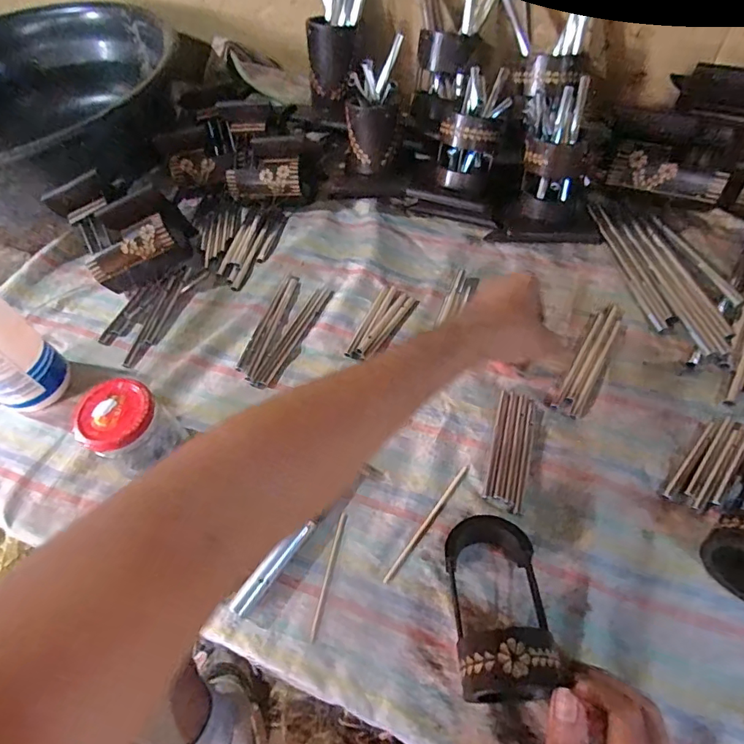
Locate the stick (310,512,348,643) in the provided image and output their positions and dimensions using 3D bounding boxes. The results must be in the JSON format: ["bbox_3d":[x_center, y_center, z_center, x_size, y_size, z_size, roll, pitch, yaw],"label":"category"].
[{"bbox_3d":[-0.037,0.171,0.407,0.006,0.006,0.102,9,57,11],"label":"stick"}]

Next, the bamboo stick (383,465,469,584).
[{"bbox_3d":[0.050,0.131,0.423,0.006,0.004,0.124,33,65,22],"label":"bamboo stick"}]

